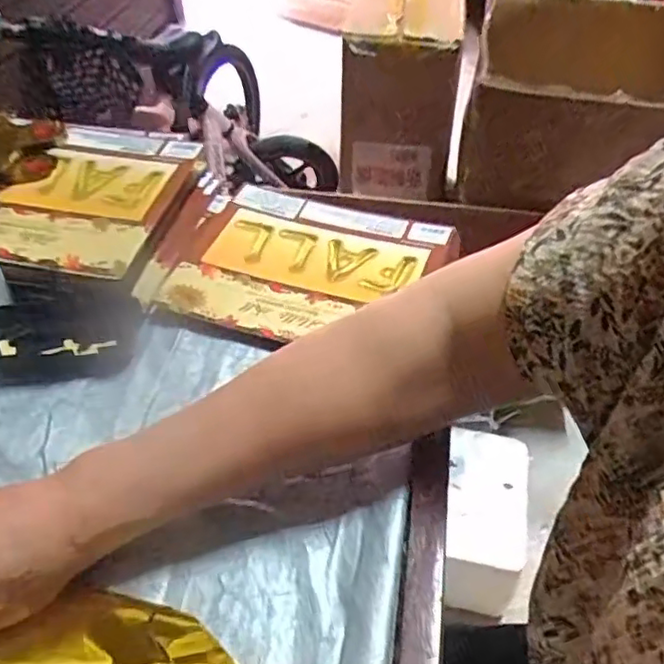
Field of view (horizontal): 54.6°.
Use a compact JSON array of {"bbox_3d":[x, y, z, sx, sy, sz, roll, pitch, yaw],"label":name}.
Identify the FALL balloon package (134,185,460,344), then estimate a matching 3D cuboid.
[{"bbox_3d":[-0.025,-0.053,0.512,0.218,0.025,0.157,12,46,13],"label":"FALL balloon package"}]

